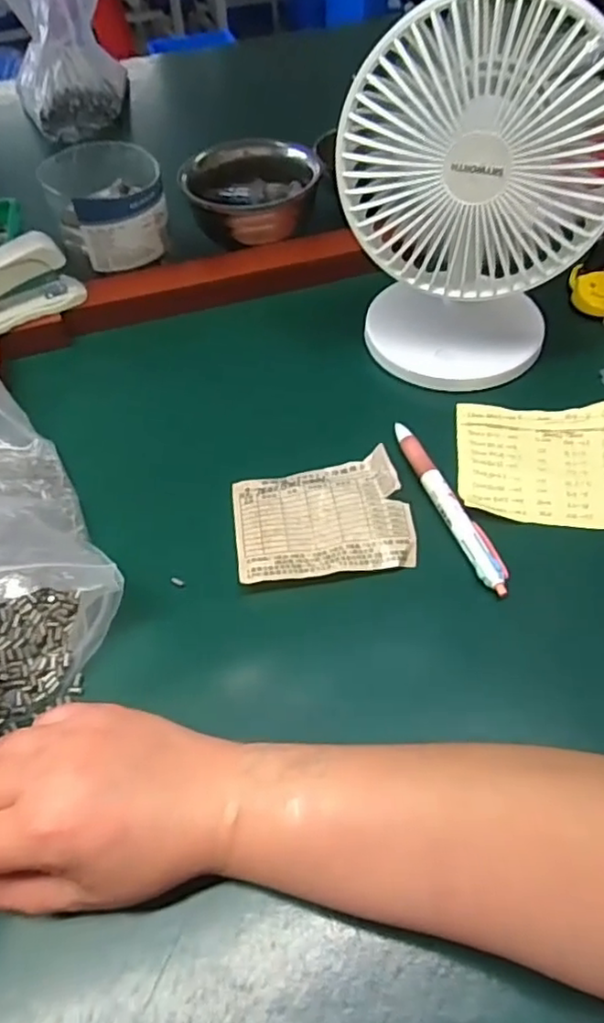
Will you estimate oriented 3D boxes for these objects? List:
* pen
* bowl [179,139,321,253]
[{"bbox_3d":[0.090,-0.006,0.402,0.014,0.013,0.140,-18,54,-11],"label":"pen"},{"bbox_3d":[-0.045,-0.291,0.586,0.115,0.059,0.115,-1,52,2],"label":"bowl"}]

